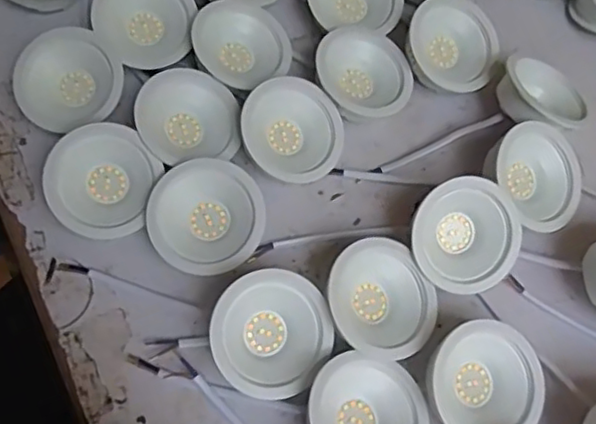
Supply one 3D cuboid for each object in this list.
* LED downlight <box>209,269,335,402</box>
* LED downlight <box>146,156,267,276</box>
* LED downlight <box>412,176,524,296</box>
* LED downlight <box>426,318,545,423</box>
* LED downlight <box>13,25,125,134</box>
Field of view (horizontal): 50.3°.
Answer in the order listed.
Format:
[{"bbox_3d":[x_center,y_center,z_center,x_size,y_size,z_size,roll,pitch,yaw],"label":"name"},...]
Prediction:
[{"bbox_3d":[-0.015,0.074,0.376,0.069,0.040,0.067,1,68,-2],"label":"LED downlight"},{"bbox_3d":[-0.056,0.005,0.398,0.071,0.031,0.067,1,68,-2],"label":"LED downlight"},{"bbox_3d":[0.104,0.014,0.402,0.069,0.022,0.070,-27,101,-8],"label":"LED downlight"},{"bbox_3d":[0.109,0.099,0.369,0.067,0.034,0.064,-25,71,-11],"label":"LED downlight"},{"bbox_3d":[-0.152,-0.085,0.428,0.067,0.037,0.069,1,68,-2],"label":"LED downlight"}]

